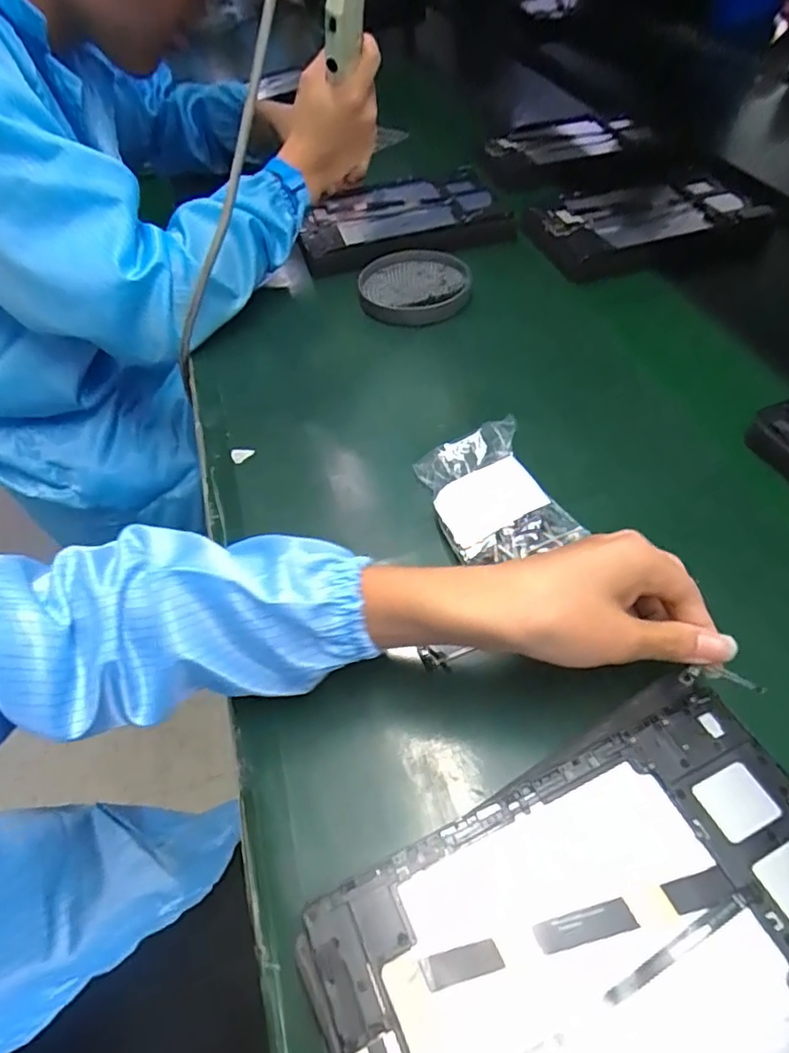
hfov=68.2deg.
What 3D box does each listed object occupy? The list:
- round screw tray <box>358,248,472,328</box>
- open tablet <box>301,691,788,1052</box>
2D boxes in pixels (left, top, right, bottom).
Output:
[{"bbox_3d":[0.022,-0.257,0.624,0.113,0.028,0.113,-3,48,3],"label":"round screw tray"},{"bbox_3d":[0.096,0.182,0.250,0.235,0.004,0.145,-21,51,-14],"label":"open tablet"}]

